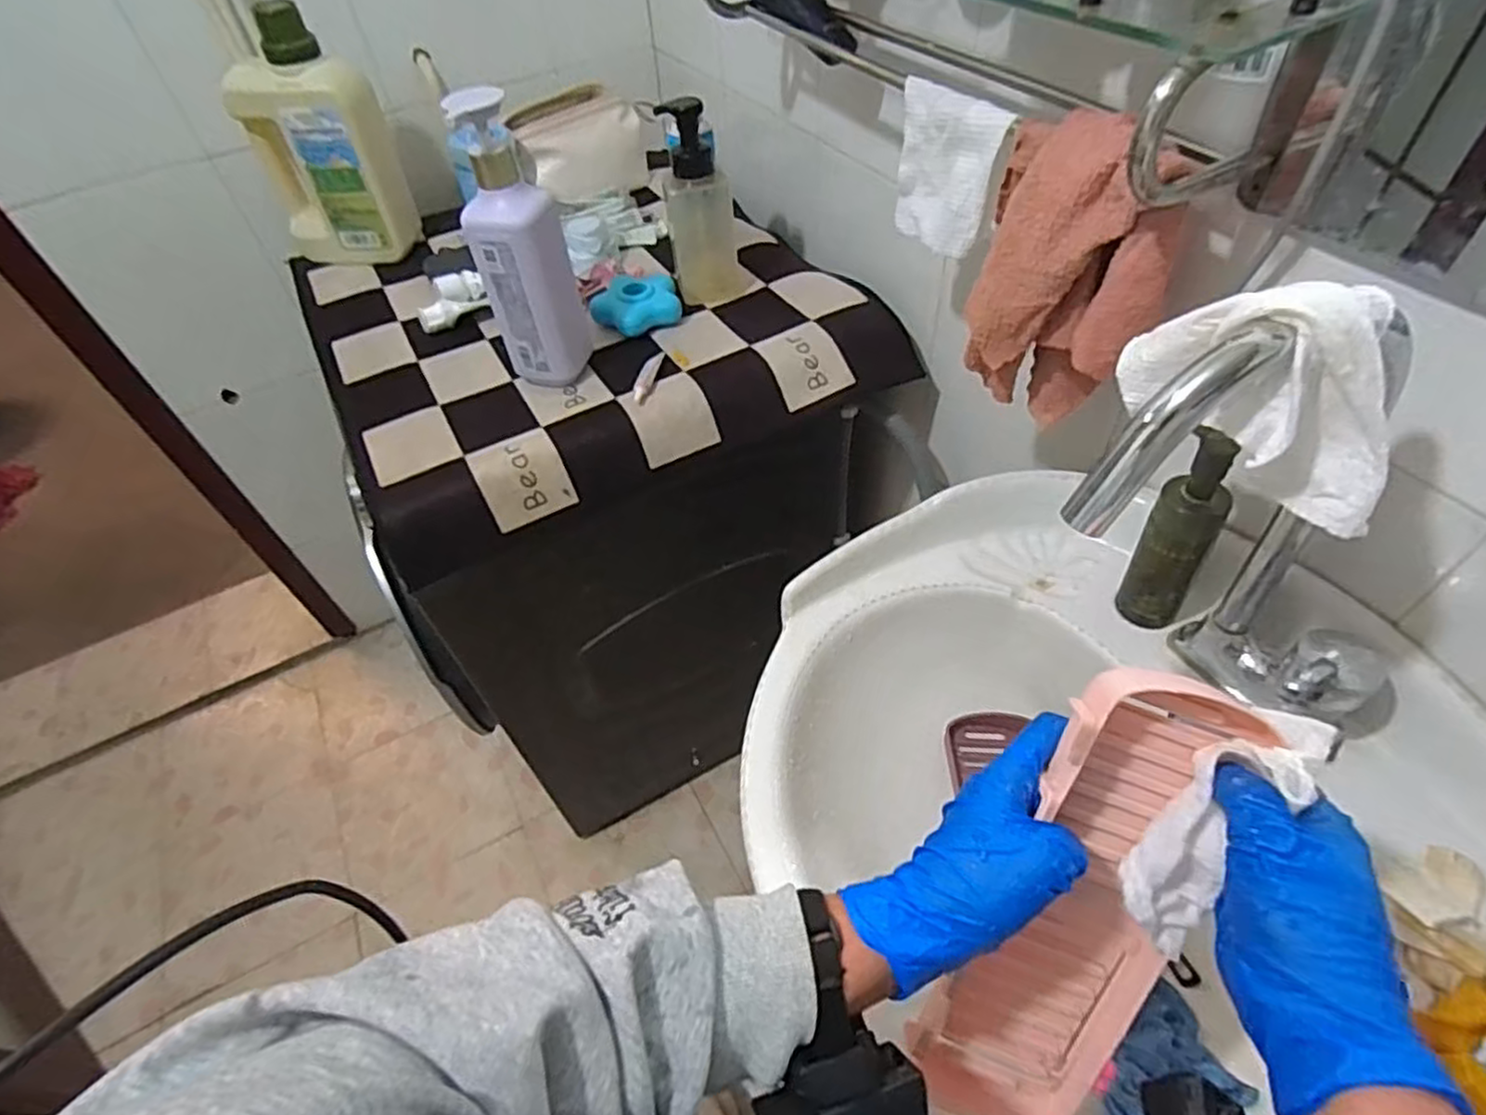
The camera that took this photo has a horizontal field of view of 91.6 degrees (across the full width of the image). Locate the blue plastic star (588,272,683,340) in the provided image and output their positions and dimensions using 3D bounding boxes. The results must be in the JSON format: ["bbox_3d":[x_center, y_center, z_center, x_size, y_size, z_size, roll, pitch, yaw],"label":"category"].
[{"bbox_3d":[-0.124,-0.289,0.830,0.096,0.031,0.087,-21,52,-12],"label":"blue plastic star"}]

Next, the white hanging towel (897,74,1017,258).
[{"bbox_3d":[0.160,-0.304,0.573,0.023,0.106,0.099,-26,53,-16],"label":"white hanging towel"}]

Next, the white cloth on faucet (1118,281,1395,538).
[{"bbox_3d":[0.251,-0.079,0.351,0.121,0.097,0.066,14,53,16],"label":"white cloth on faucet"}]

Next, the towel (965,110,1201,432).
[{"bbox_3d":[0.230,-0.195,0.520,0.119,0.204,0.087,14,53,16],"label":"towel"}]

